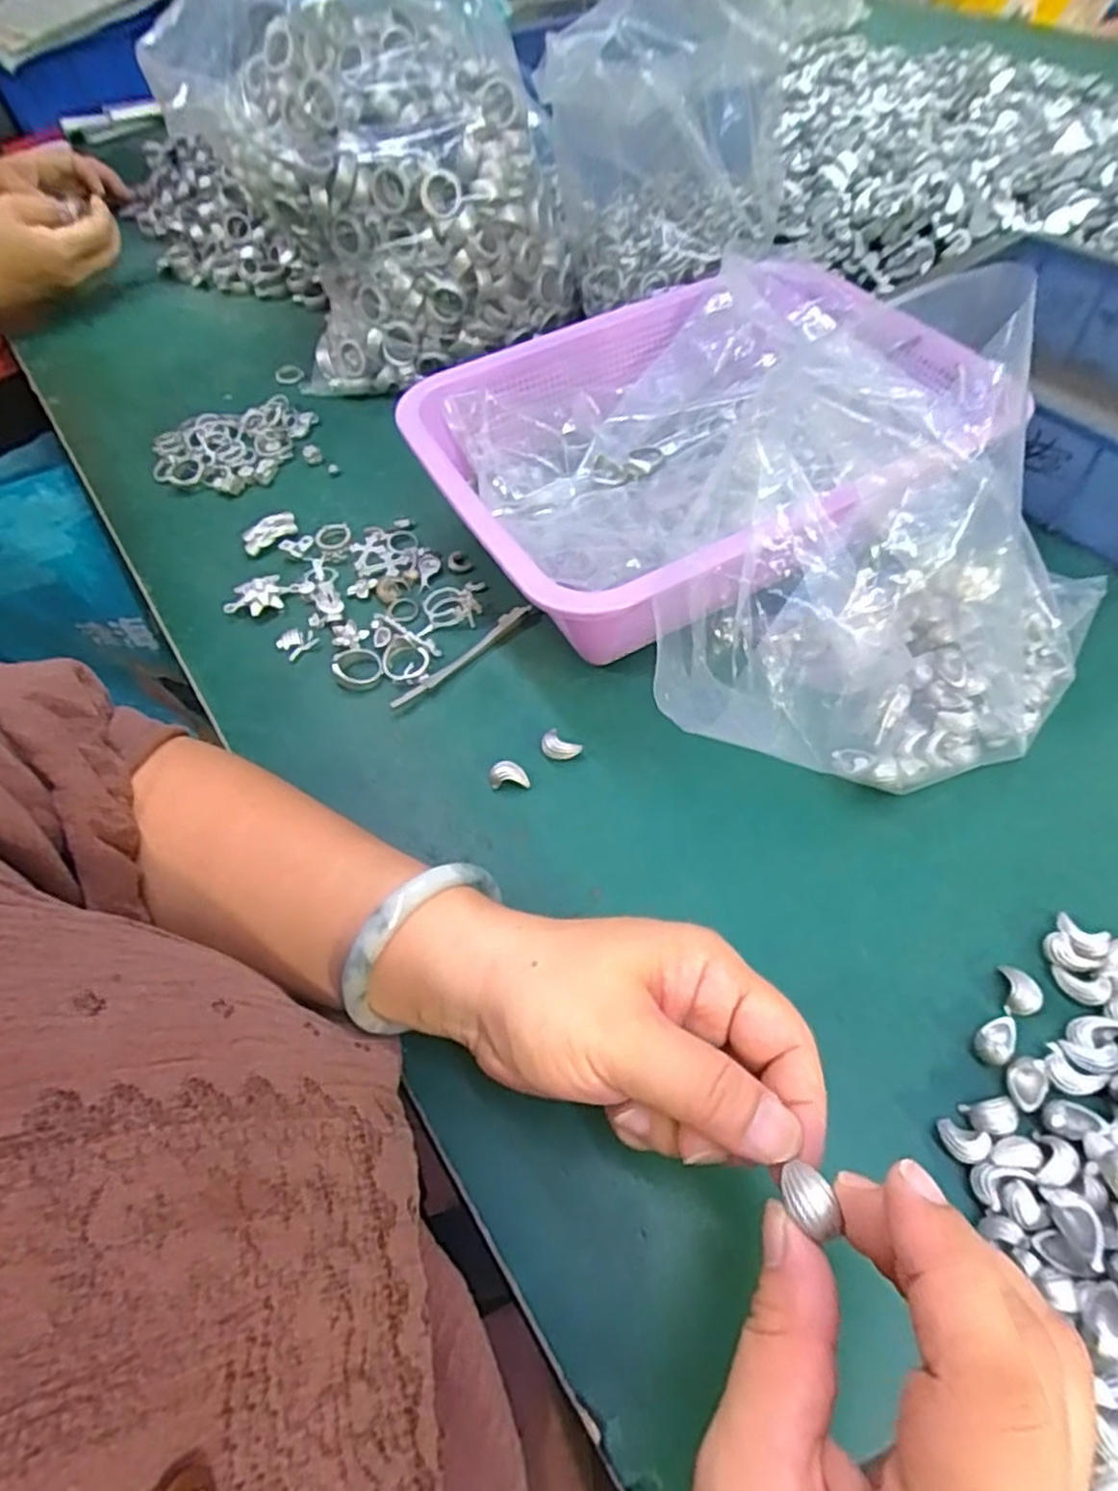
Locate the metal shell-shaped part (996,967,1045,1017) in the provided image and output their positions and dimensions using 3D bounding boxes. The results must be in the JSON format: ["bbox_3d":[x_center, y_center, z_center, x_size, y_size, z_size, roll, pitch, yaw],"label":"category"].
[{"bbox_3d":[0.186,0.098,0.289,0.014,0.006,0.019,9,57,11],"label":"metal shell-shaped part"}]

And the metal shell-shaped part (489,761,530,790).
[{"bbox_3d":[-0.025,0.014,0.360,0.019,0.012,0.010,-2,56,3],"label":"metal shell-shaped part"}]

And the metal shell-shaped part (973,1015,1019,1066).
[{"bbox_3d":[0.169,0.114,0.279,0.020,0.010,0.012,-32,59,-16],"label":"metal shell-shaped part"}]

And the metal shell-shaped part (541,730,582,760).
[{"bbox_3d":[0.000,0.001,0.368,0.020,0.012,0.012,20,60,17],"label":"metal shell-shaped part"}]

